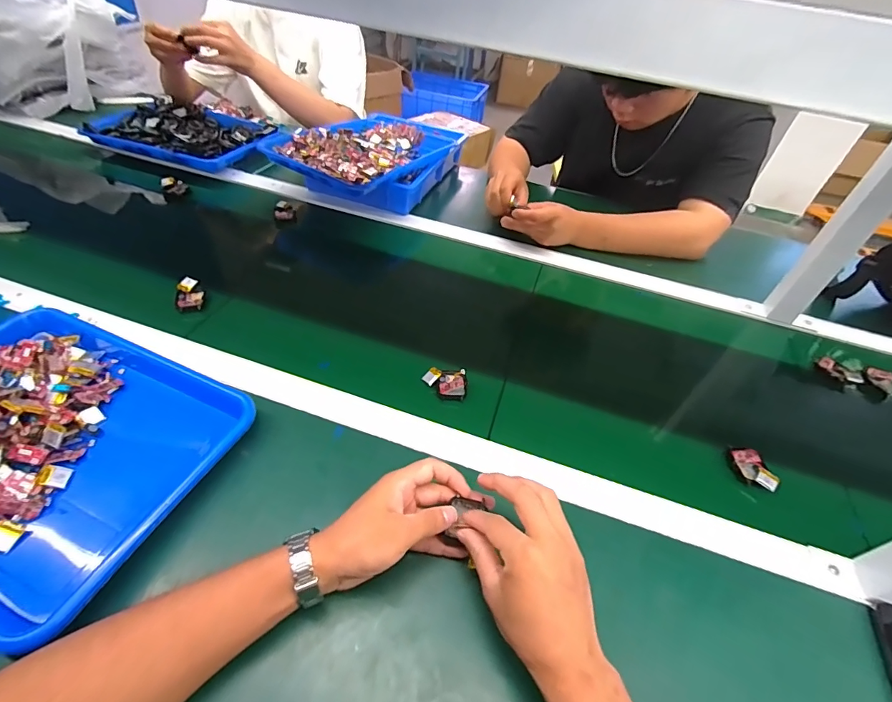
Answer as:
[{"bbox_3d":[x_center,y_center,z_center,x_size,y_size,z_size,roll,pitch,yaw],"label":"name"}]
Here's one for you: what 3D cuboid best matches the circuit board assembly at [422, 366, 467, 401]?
[{"bbox_3d":[-0.001,0.038,0.532,0.055,0.019,0.038,14,45,6],"label":"circuit board assembly"}]

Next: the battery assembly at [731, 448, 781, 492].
[{"bbox_3d":[0.354,0.138,0.493,0.035,0.014,0.053,-4,46,-11],"label":"battery assembly"}]

